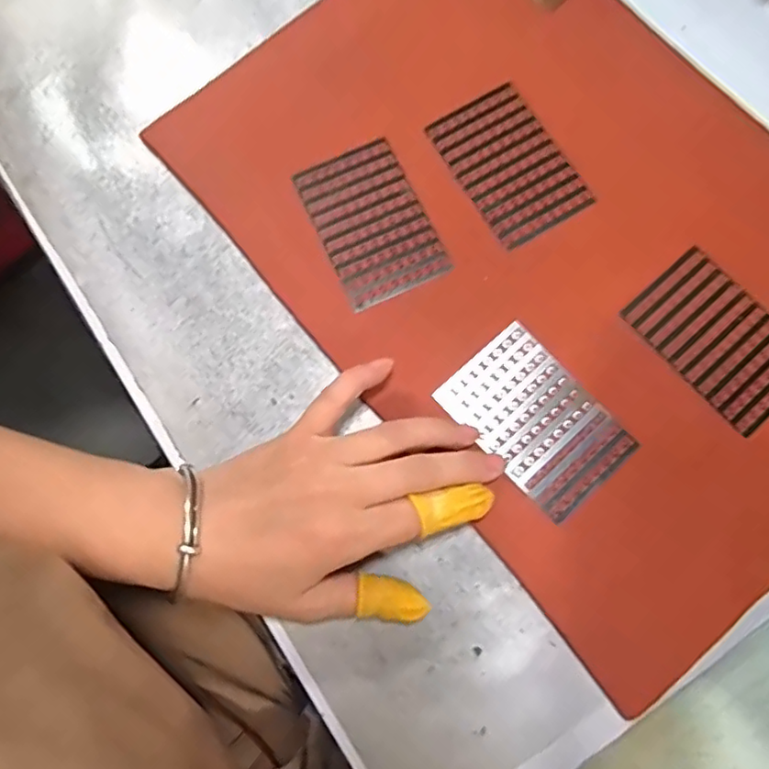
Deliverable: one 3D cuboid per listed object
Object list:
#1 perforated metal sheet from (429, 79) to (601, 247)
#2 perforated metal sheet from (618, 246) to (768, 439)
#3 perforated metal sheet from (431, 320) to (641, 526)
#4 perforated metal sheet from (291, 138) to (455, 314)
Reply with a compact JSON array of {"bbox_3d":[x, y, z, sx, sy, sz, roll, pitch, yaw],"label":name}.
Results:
[{"bbox_3d":[0.067,-0.117,0.322,0.055,0.004,0.083,-31,79,-6],"label":"perforated metal sheet"},{"bbox_3d":[0.167,-0.023,0.299,0.057,0.004,0.083,-42,83,-10],"label":"perforated metal sheet"},{"bbox_3d":[0.074,0.017,0.294,0.056,0.004,0.084,-41,78,-8],"label":"perforated metal sheet"},{"bbox_3d":[-0.007,-0.084,0.313,0.056,0.006,0.079,-25,87,-11],"label":"perforated metal sheet"}]

